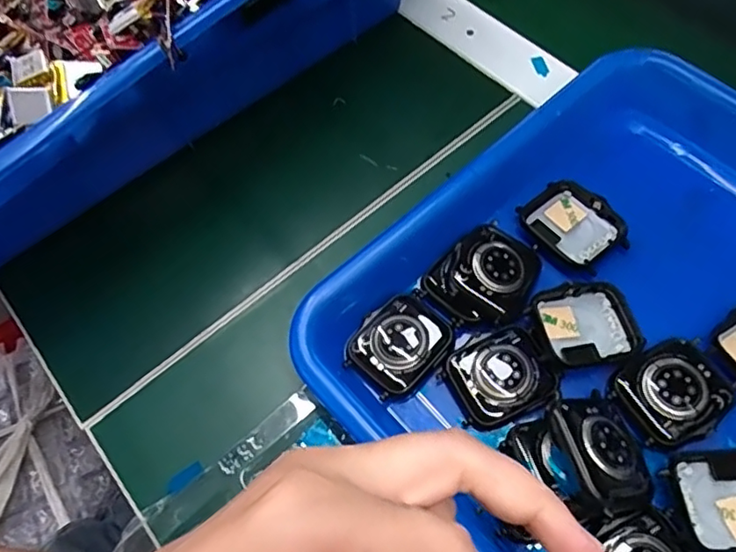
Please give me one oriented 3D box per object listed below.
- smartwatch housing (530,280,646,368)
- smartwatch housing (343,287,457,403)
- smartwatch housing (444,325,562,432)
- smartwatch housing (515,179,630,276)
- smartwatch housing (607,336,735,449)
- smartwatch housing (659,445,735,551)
[{"bbox_3d":[0.095,0.021,0.253,0.043,0.010,0.036,-14,62,-4],"label":"smartwatch housing"},{"bbox_3d":[0.015,0.029,0.256,0.043,0.009,0.035,-42,67,-18],"label":"smartwatch housing"},{"bbox_3d":[0.056,0.042,0.244,0.040,0.007,0.035,-23,63,-9],"label":"smartwatch housing"},{"bbox_3d":[0.098,-0.024,0.276,0.037,0.008,0.044,-35,65,-14],"label":"smartwatch housing"},{"bbox_3d":[0.125,0.046,0.236,0.045,0.006,0.037,-29,64,-12],"label":"smartwatch housing"},{"bbox_3d":[0.137,0.085,0.219,0.044,0.010,0.038,-4,62,1],"label":"smartwatch housing"}]

